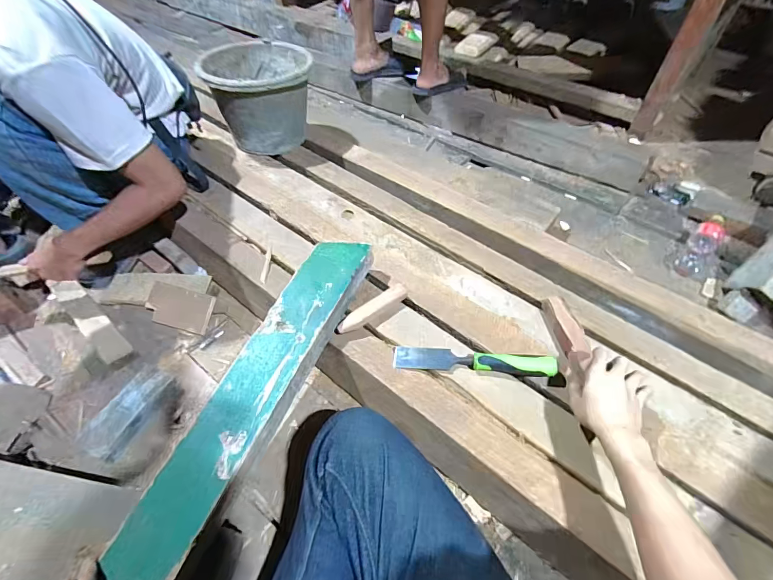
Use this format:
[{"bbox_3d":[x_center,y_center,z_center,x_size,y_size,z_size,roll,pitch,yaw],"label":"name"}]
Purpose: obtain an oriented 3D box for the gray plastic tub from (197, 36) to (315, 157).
[{"bbox_3d":[-0.329,-0.513,1.043,0.250,0.216,0.233,-9,53,-7],"label":"gray plastic tub"}]

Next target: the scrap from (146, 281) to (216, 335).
[{"bbox_3d":[-0.447,0.038,0.825,0.143,0.006,0.087,14,63,0],"label":"scrap"}]

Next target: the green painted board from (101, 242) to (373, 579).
[{"bbox_3d":[-0.193,0.144,0.591,0.106,0.043,0.576,20,59,14],"label":"green painted board"}]

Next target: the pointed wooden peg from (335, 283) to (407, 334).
[{"bbox_3d":[-0.027,0.036,0.696,0.153,0.022,0.031,-31,59,-22],"label":"pointed wooden peg"}]

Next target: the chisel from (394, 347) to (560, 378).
[{"bbox_3d":[0.140,0.111,0.623,0.251,0.038,0.040,6,53,4],"label":"chisel"}]

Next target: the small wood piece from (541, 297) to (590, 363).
[{"bbox_3d":[0.317,0.067,0.671,0.038,0.027,0.133,-7,49,-6],"label":"small wood piece"}]

